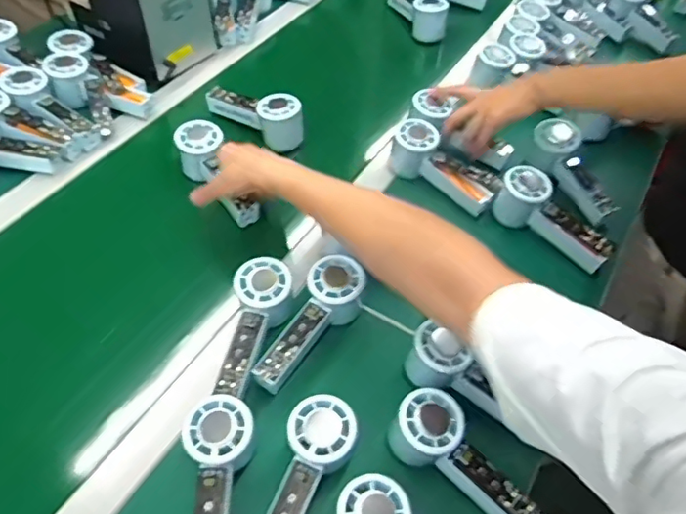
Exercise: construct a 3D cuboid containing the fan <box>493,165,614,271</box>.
[{"bbox_3d":[0.255,-0.048,0.673,0.149,0.050,0.057,33,57,20],"label":"fan"}]

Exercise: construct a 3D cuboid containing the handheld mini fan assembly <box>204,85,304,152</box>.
[{"bbox_3d":[-0.119,-0.207,0.777,0.162,0.054,0.049,35,58,21],"label":"handheld mini fan assembly"}]

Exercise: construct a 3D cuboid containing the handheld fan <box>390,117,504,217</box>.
[{"bbox_3d":[0.127,-0.116,0.716,0.068,0.049,0.149,-36,62,-27],"label":"handheld fan"}]

